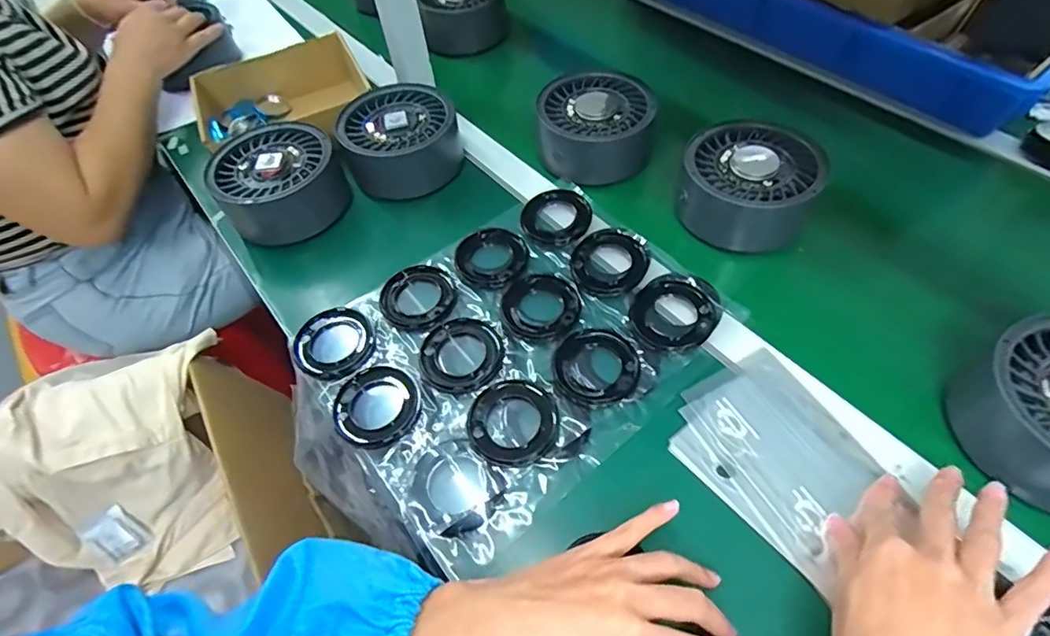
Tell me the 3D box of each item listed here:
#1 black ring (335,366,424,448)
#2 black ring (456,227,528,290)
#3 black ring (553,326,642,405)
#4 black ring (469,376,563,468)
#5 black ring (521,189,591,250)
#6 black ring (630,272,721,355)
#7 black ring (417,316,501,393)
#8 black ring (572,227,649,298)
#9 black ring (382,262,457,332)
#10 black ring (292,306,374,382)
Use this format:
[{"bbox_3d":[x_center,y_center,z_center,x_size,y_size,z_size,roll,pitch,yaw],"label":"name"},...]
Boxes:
[{"bbox_3d":[-0.131,0.078,0.472,0.075,0.008,0.077,-2,56,3],"label":"black ring"},{"bbox_3d":[-0.034,-0.064,0.561,0.074,0.016,0.077,-2,56,3],"label":"black ring"},{"bbox_3d":[0.065,0.043,0.483,0.076,0.006,0.076,-2,56,3],"label":"black ring"},{"bbox_3d":[-0.010,0.088,0.457,0.078,0.005,0.078,-2,56,3],"label":"black ring"},{"bbox_3d":[0.035,-0.113,0.584,0.072,0.009,0.073,-2,56,3],"label":"black ring"},{"bbox_3d":[0.145,-0.009,0.507,0.077,0.012,0.088,26,62,20],"label":"black ring"},{"bbox_3d":[-0.060,0.034,0.500,0.076,0.004,0.081,-2,56,3],"label":"black ring"},{"bbox_3d":[0.088,-0.062,0.545,0.075,0.014,0.083,-4,56,2],"label":"black ring"},{"bbox_3d":[-0.107,-0.022,0.538,0.074,0.005,0.077,-2,56,3],"label":"black ring"},{"bbox_3d":[-0.184,0.023,0.512,0.073,0.008,0.079,-2,56,3],"label":"black ring"}]

